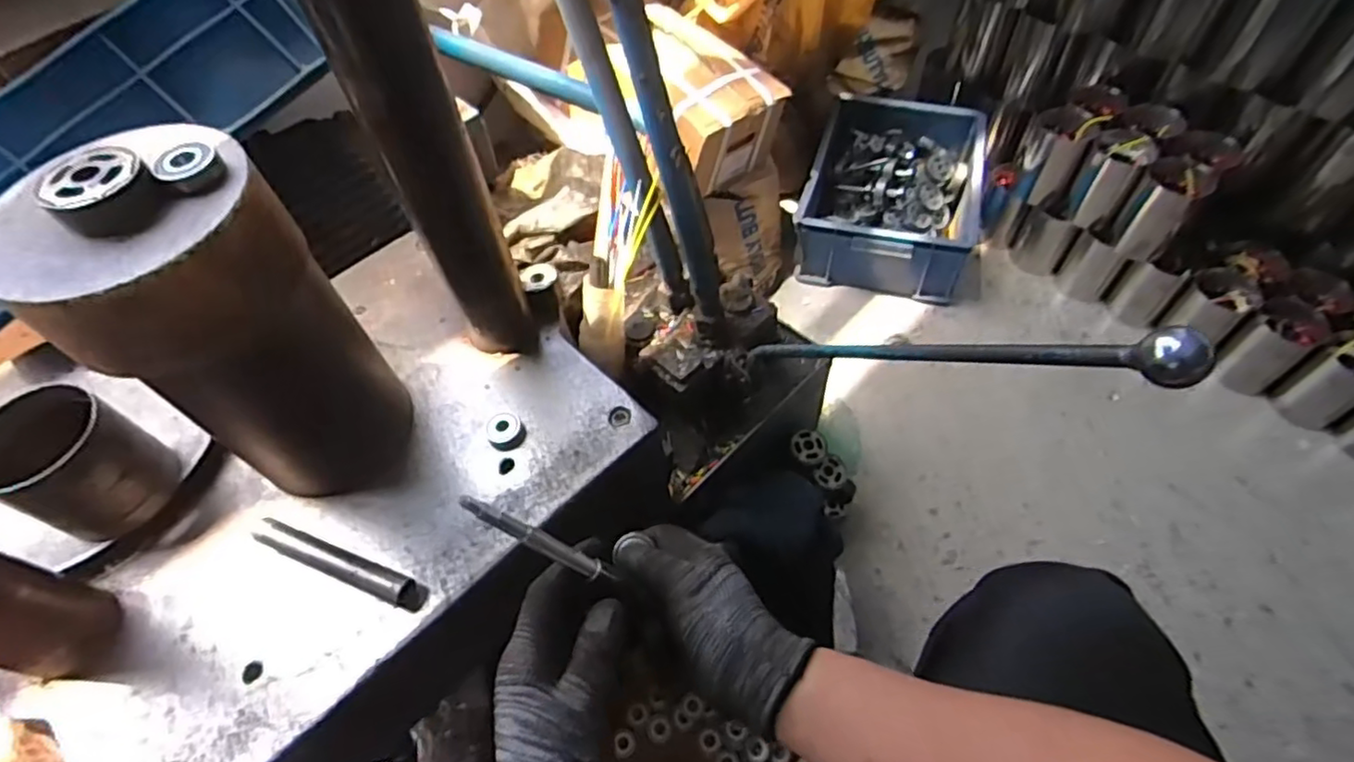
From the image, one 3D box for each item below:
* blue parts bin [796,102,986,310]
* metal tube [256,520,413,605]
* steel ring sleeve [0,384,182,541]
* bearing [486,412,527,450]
[{"bbox_3d":[0.415,-0.361,1.247,0.306,0.140,0.386,15,57,14],"label":"blue parts bin"},{"bbox_3d":[-0.260,0.138,0.494,0.136,0.021,0.022,16,58,15],"label":"metal tube"},{"bbox_3d":[-0.457,0.069,0.503,0.082,0.112,0.084,15,57,14],"label":"steel ring sleeve"},{"bbox_3d":[-0.148,0.043,0.561,0.031,0.011,0.031,-2,55,3],"label":"bearing"}]

